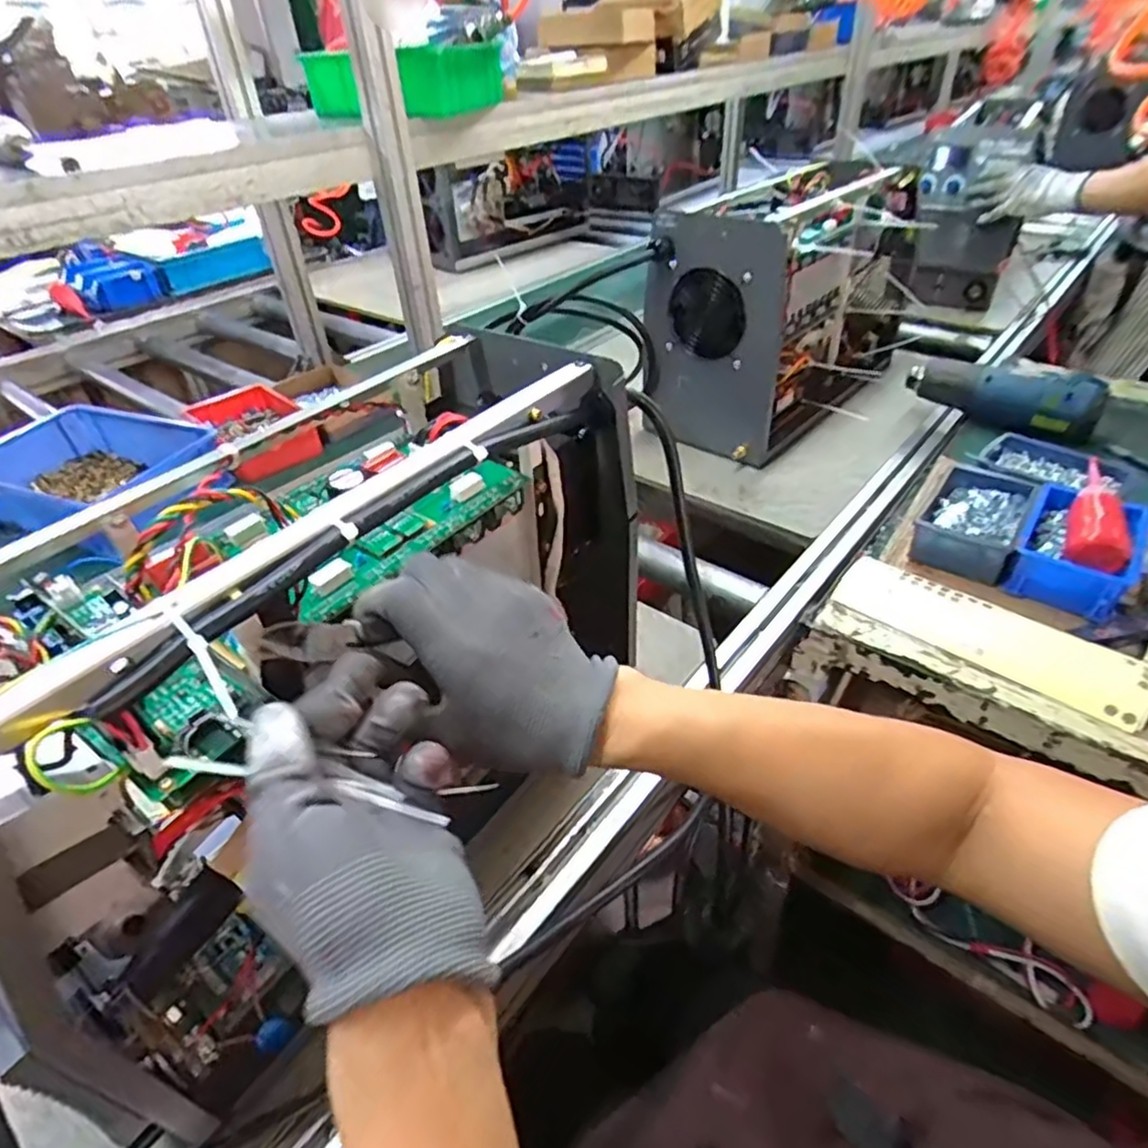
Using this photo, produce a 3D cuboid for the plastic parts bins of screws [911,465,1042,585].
[{"bbox_3d":[0.431,-0.062,0.736,0.094,0.044,0.161,23,46,29],"label":"plastic parts bins of screws"}]

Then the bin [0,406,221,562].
[{"bbox_3d":[-0.658,-0.134,0.923,0.279,0.088,0.196,12,41,19],"label":"bin"}]

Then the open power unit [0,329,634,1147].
[{"bbox_3d":[-0.146,0.058,0.457,0.188,0.280,0.455,19,43,27],"label":"open power unit"}]

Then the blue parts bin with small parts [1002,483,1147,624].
[{"bbox_3d":[0.518,-0.031,0.690,0.105,0.049,0.169,26,48,32],"label":"blue parts bin with small parts"}]

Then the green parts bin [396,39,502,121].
[{"bbox_3d":[-0.163,-0.675,0.936,0.106,0.087,0.176,1,39,6],"label":"green parts bin"}]

